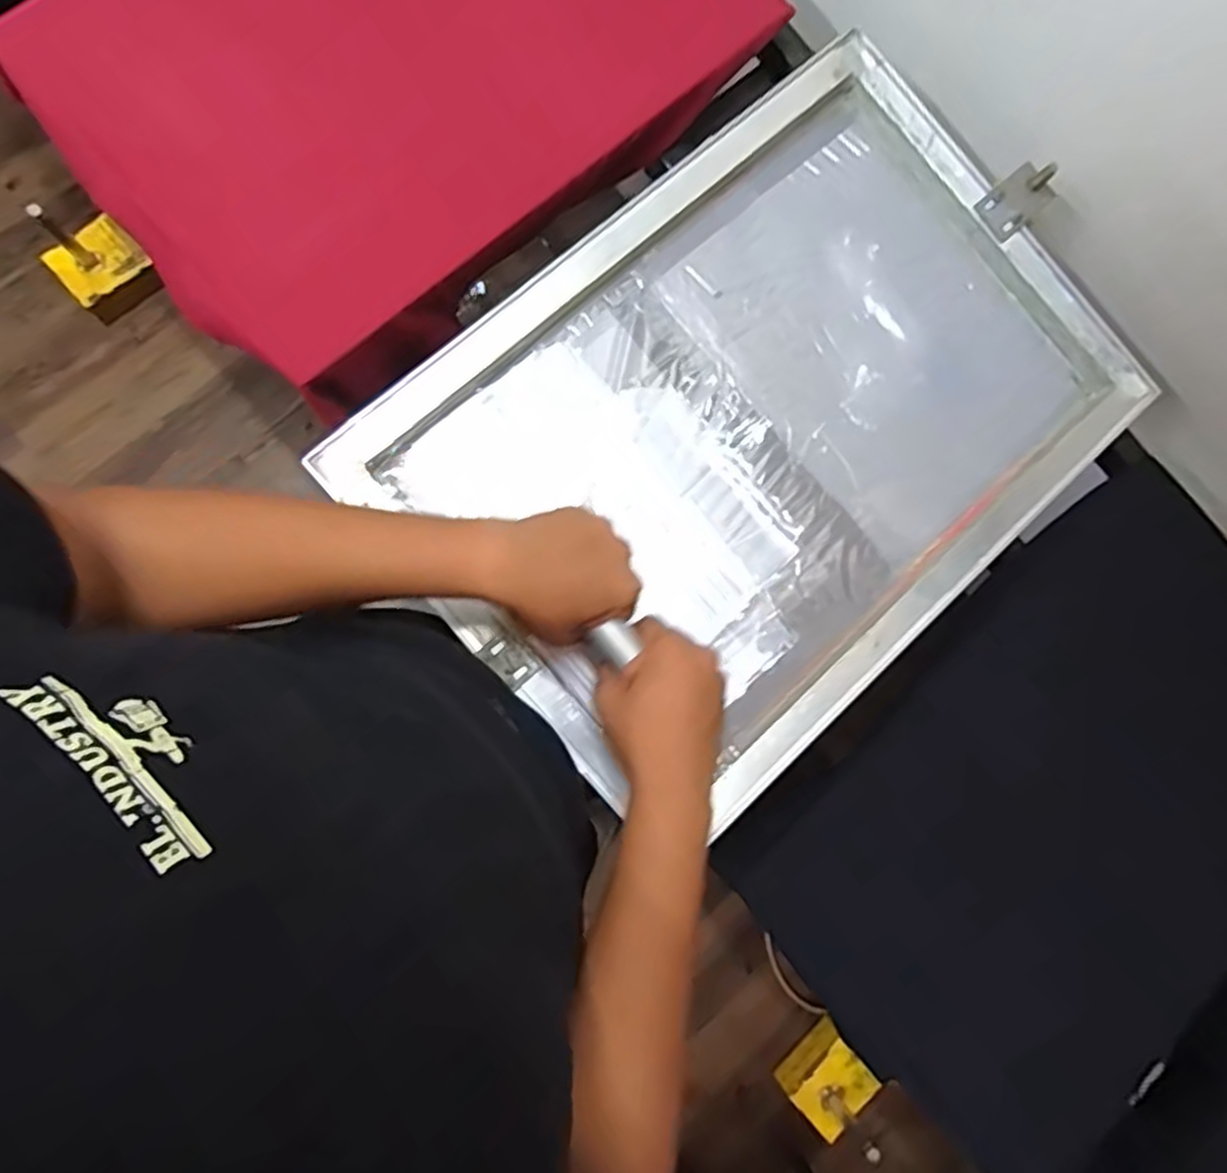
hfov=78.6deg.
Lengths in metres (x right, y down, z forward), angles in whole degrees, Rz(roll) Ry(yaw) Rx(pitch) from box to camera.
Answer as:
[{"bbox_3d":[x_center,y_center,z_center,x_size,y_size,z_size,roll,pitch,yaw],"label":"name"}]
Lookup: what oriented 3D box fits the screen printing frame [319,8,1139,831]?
[{"bbox_3d":[0.139,-0.146,0.686,0.646,0.035,0.462,-42,91,-8],"label":"screen printing frame"}]

